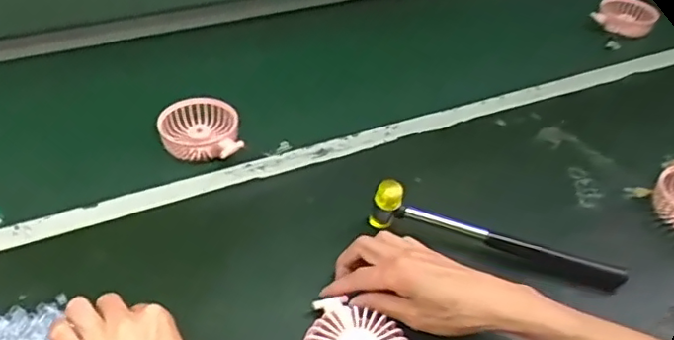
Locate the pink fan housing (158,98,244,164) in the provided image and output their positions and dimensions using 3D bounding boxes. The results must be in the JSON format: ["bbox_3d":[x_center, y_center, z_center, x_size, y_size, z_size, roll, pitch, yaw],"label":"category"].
[{"bbox_3d":[-0.162,-0.042,0.708,0.090,0.038,0.097,-6,43,-11],"label":"pink fan housing"}]

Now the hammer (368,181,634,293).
[{"bbox_3d":[0.150,0.060,0.554,0.240,0.064,0.027,14,43,10],"label":"hammer"}]

